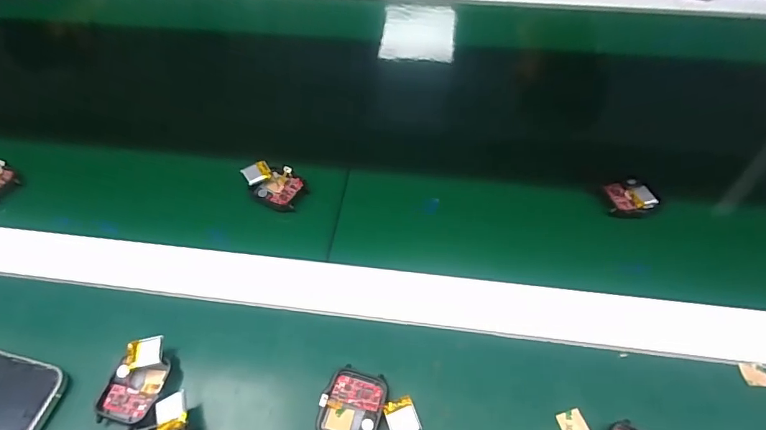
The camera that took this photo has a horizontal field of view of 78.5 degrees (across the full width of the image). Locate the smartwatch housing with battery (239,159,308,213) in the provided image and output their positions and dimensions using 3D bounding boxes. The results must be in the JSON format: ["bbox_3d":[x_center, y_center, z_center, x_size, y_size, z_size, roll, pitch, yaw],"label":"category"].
[{"bbox_3d":[-0.094,-0.026,0.403,0.052,0.016,0.034,19,56,15],"label":"smartwatch housing with battery"}]

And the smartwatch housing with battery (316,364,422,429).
[{"bbox_3d":[-0.008,0.122,0.288,0.059,0.015,0.045,12,54,9],"label":"smartwatch housing with battery"}]

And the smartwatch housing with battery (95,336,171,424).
[{"bbox_3d":[-0.156,0.104,0.298,0.036,0.016,0.050,9,54,8],"label":"smartwatch housing with battery"}]

